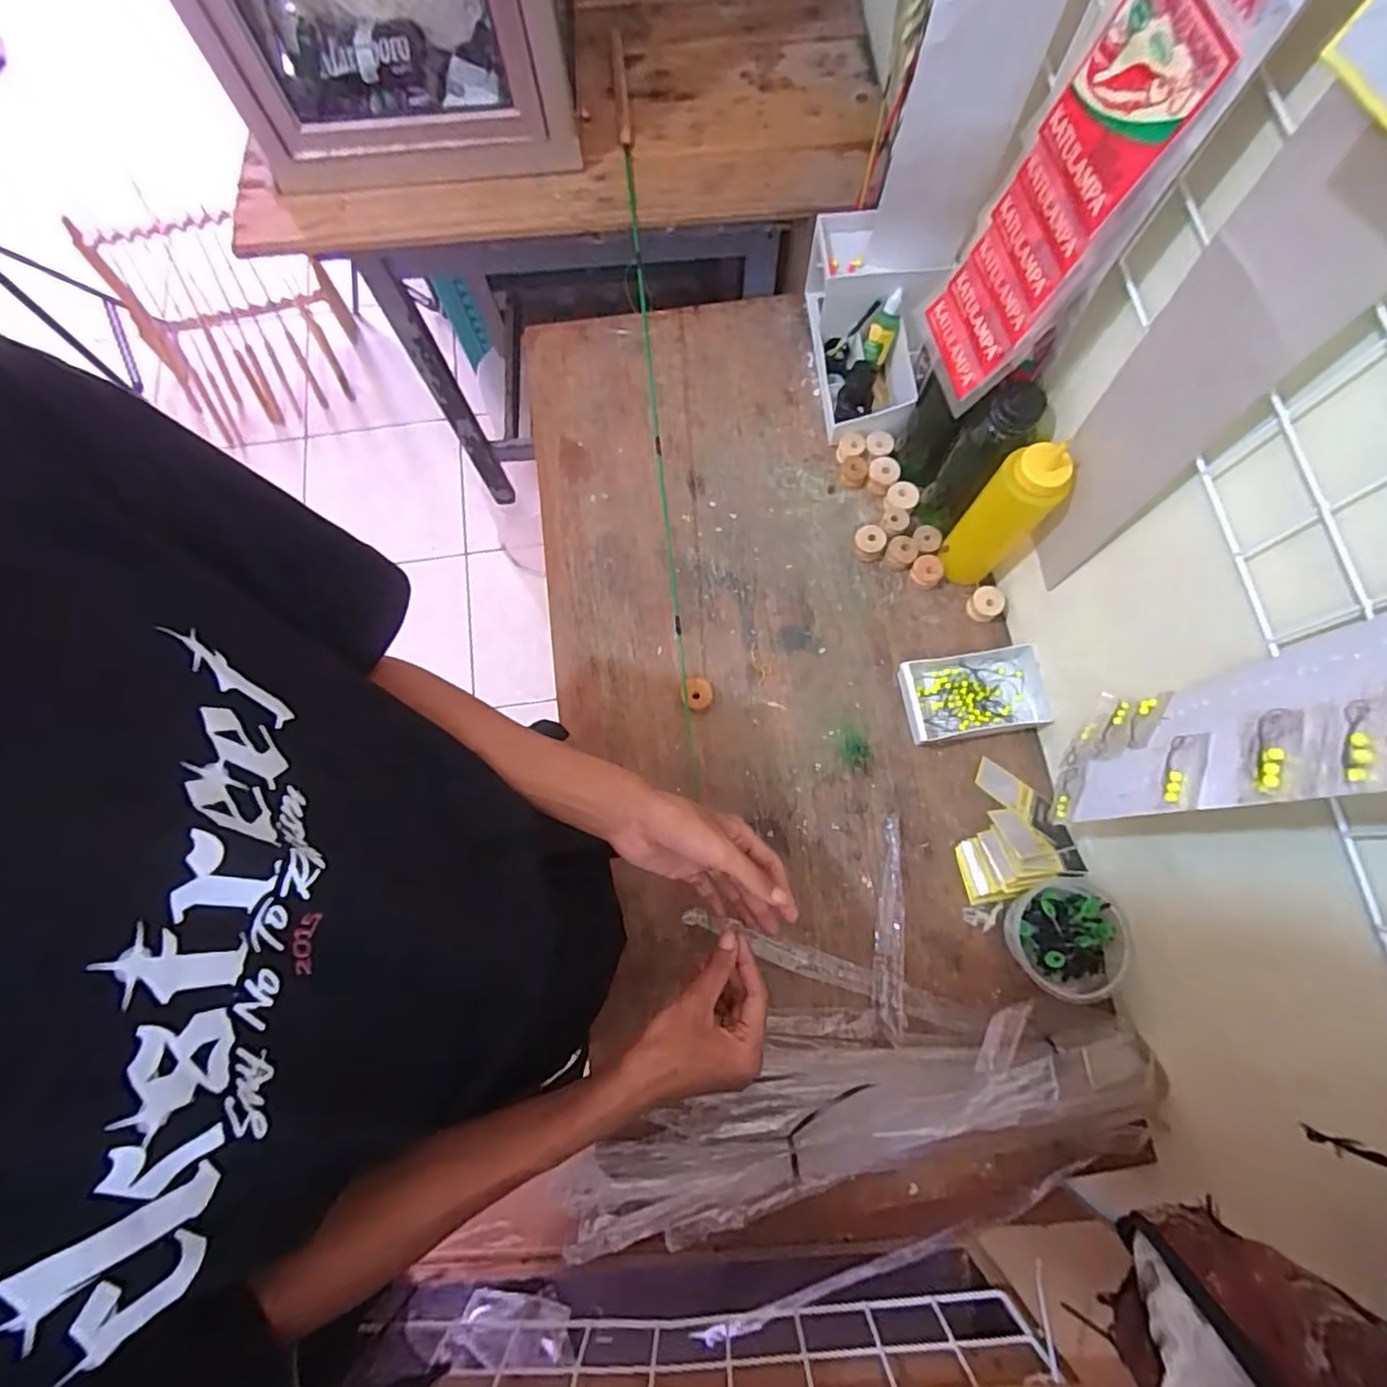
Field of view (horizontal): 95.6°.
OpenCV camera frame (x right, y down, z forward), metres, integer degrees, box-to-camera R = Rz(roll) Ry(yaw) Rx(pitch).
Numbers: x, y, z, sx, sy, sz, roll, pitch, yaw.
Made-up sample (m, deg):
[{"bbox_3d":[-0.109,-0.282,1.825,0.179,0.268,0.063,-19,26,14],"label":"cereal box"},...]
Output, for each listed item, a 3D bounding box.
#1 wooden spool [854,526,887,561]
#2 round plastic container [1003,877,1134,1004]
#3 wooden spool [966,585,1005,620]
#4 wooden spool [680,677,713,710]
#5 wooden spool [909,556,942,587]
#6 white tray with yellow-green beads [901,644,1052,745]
[{"bbox_3d":[0.198,-0.168,0.705,0.036,0.024,0.035,0,75,1],"label":"wooden spool"},{"bbox_3d":[0.344,0.226,0.582,0.097,0.054,0.097,0,75,1],"label":"round plastic container"},{"bbox_3d":[0.318,-0.097,0.685,0.036,0.018,0.032,-38,78,-9],"label":"wooden spool"},{"bbox_3d":[0.003,0.001,0.672,0.033,0.020,0.032,0,75,1],"label":"wooden spool"},{"bbox_3d":[0.258,-0.134,0.695,0.033,0.024,0.029,39,79,10],"label":"wooden spool"},{"bbox_3d":[0.297,0.001,0.661,0.155,0.031,0.084,-8,75,-1],"label":"white tray with yellow-green beads"}]

